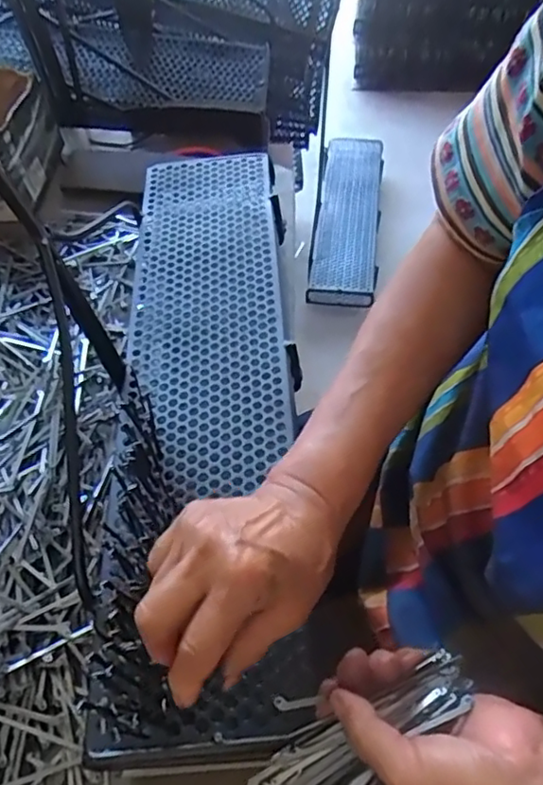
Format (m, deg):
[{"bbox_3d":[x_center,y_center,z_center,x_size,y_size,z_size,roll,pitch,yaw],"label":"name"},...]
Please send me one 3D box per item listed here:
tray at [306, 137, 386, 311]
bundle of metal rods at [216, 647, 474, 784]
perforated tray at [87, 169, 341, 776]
[{"bbox_3d":[0.193,-0.454,1.491,0.158,0.037,0.592,11,56,-4],"label":"tray"},{"bbox_3d":[0.047,0.188,0.331,0.137,0.034,0.075,-31,57,-6],"label":"bundle of metal rods"},{"bbox_3d":[-0.063,-0.031,0.532,0.159,0.033,0.558,-4,53,-3],"label":"perforated tray"}]

